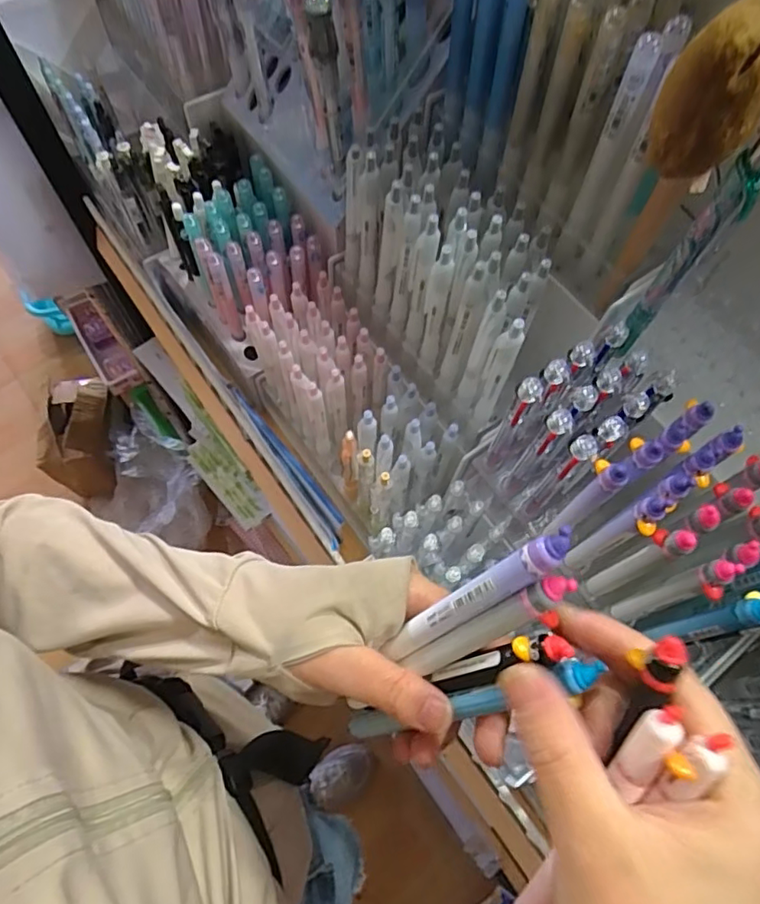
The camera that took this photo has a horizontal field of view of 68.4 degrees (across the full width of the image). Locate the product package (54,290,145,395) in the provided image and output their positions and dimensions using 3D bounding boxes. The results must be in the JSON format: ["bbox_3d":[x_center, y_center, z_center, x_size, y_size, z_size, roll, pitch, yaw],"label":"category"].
[{"bbox_3d":[-0.509,-0.197,1.023,0.065,0.058,0.204,-32,84,-16],"label":"product package"}]

